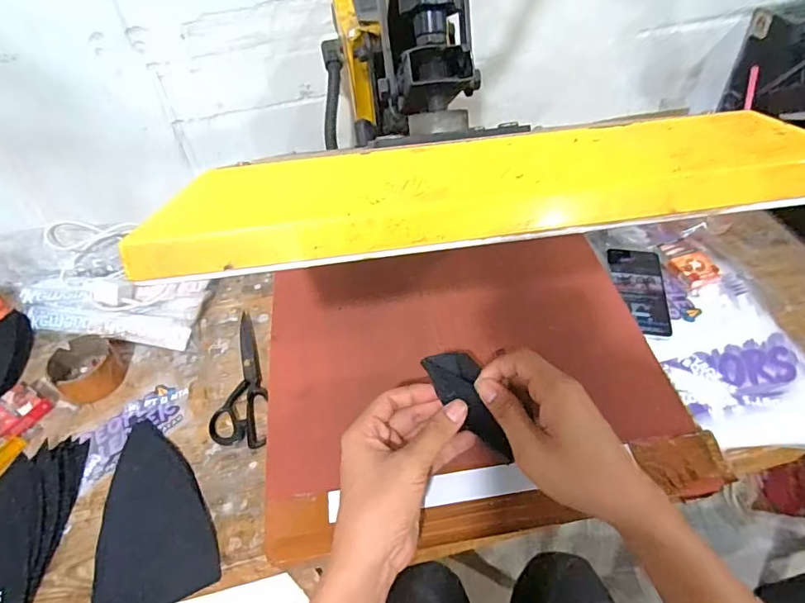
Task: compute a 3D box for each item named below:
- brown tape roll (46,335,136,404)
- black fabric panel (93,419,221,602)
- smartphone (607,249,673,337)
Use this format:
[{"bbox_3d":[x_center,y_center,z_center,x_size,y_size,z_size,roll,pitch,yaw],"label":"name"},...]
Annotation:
[{"bbox_3d":[-0.434,0.089,0.698,0.083,0.043,0.105,22,53,24],"label":"brown tape roll"},{"bbox_3d":[-0.287,0.233,0.566,0.122,0.011,0.221,-21,48,-13],"label":"black fabric panel"},{"bbox_3d":[0.343,-0.019,0.716,0.071,0.011,0.167,3,47,8],"label":"smartphone"}]

